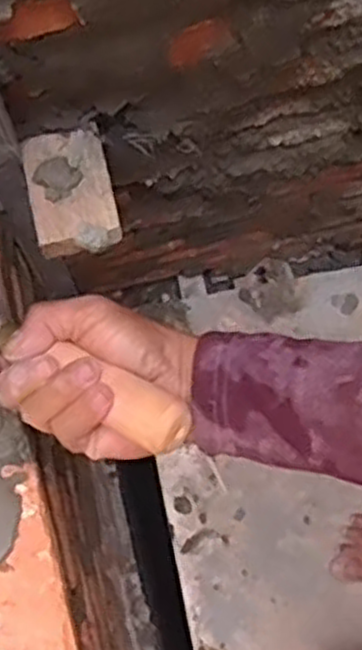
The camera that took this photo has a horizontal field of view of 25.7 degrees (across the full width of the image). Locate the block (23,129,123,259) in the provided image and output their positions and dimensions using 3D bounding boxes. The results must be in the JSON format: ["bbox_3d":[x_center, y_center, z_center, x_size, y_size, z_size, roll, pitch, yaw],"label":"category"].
[{"bbox_3d":[-0.080,-0.097,0.580,0.060,0.019,0.088,-11,77,-5],"label":"block"}]

